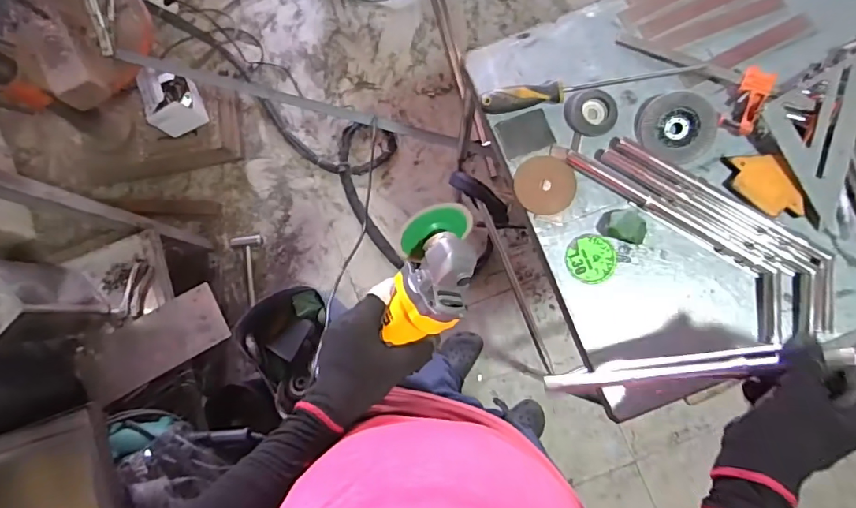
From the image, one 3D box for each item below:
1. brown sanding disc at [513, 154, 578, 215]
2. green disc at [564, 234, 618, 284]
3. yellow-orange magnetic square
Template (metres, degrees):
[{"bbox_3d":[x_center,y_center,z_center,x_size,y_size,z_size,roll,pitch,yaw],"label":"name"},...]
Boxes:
[{"bbox_3d":[0.162,-0.095,0.662,0.080,0.006,0.079,-1,87,9],"label":"brown sanding disc"},{"bbox_3d":[0.222,0.007,0.652,0.067,0.004,0.064,2,82,5],"label":"green disc"},{"bbox_3d":[0.447,-0.091,0.633,0.055,0.016,0.109,-34,81,-1],"label":"yellow-orange magnetic square"}]

